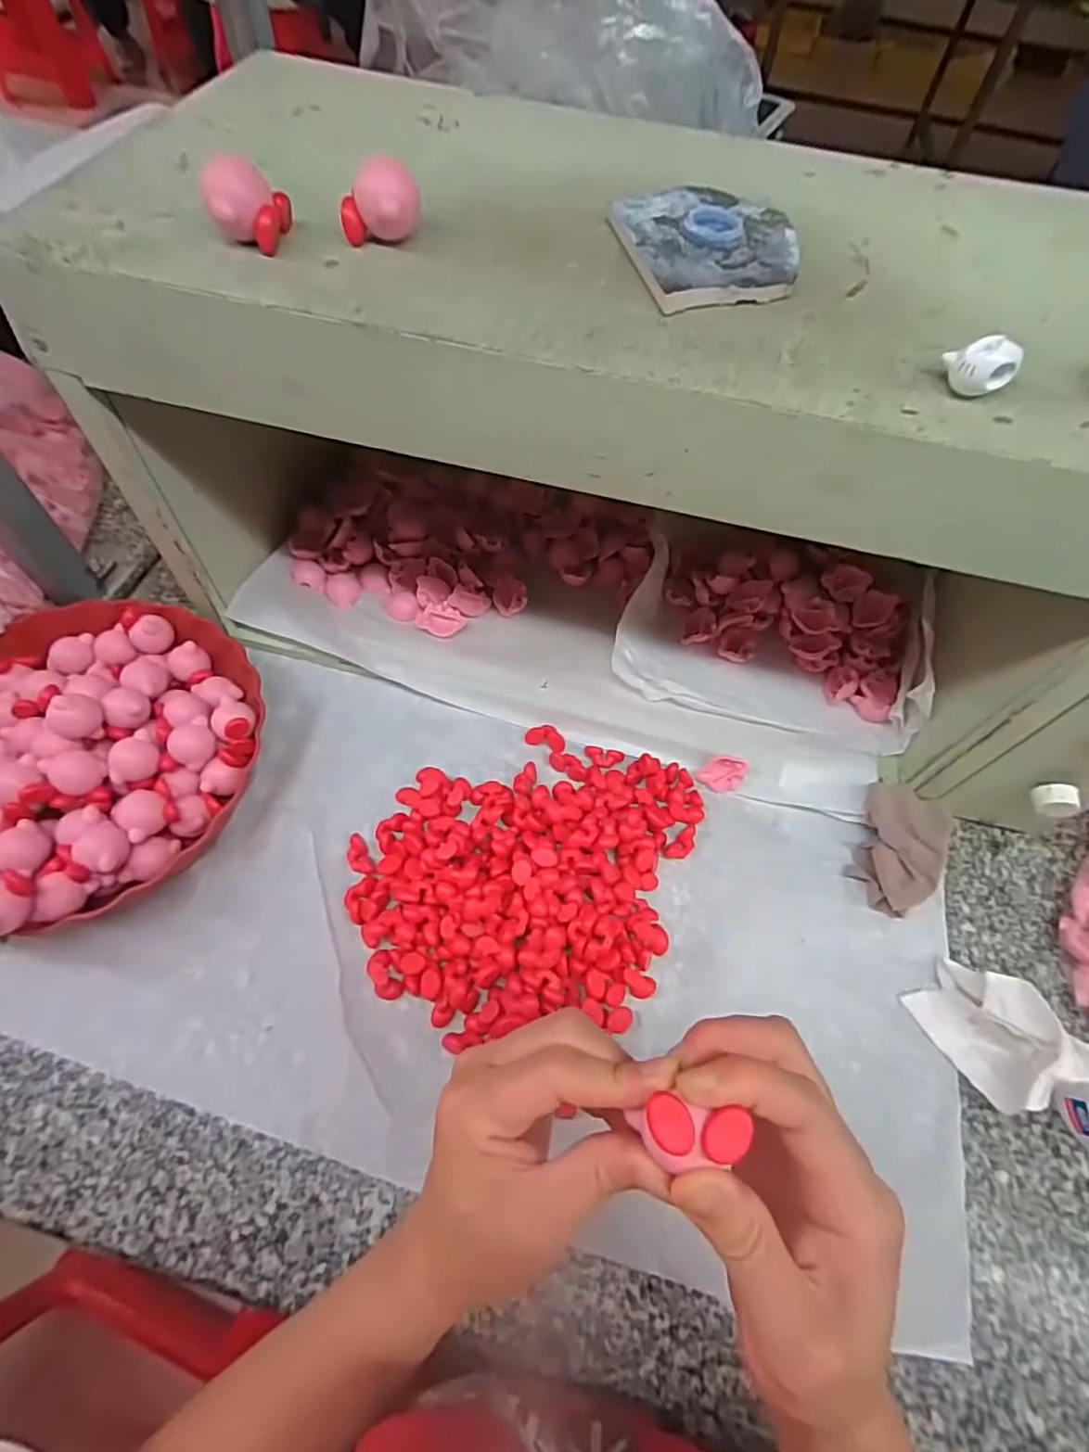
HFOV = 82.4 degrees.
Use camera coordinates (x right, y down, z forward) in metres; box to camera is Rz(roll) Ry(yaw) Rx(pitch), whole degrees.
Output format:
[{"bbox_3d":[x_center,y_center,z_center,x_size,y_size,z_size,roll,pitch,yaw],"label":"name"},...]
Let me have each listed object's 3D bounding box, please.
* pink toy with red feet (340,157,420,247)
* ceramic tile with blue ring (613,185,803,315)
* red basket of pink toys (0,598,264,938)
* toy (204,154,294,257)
[{"bbox_3d":[-0.074,-0.237,0.282,0.030,0.027,0.023,22,60,8],"label":"pink toy with red feet"},{"bbox_3d":[0.081,-0.238,0.306,0.087,0.008,0.099,-11,62,-10],"label":"ceramic tile with blue ring"},{"bbox_3d":[-0.325,0.016,0.430,0.227,0.064,0.246,36,65,15],"label":"red basket of pink toys"},{"bbox_3d":[-0.132,-0.232,0.278,0.028,0.026,0.027,0,60,-5],"label":"toy"}]

